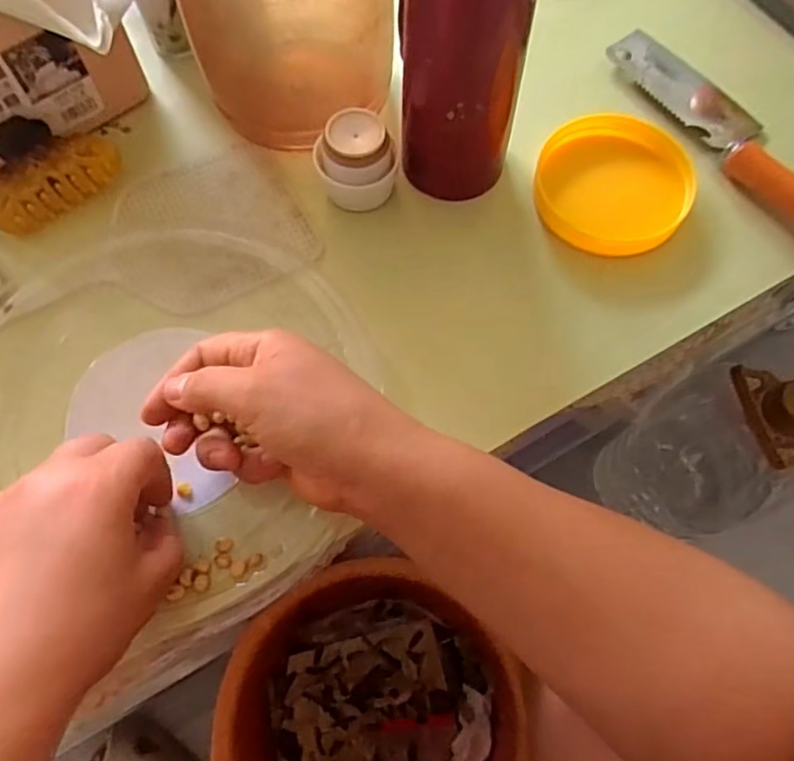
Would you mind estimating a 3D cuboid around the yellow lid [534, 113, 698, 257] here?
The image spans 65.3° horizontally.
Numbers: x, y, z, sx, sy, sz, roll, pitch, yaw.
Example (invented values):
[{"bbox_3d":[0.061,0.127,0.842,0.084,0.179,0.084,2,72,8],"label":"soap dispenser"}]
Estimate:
[{"bbox_3d":[0.140,-0.128,0.400,0.094,0.021,0.095,-1,67,2],"label":"yellow lid"}]

